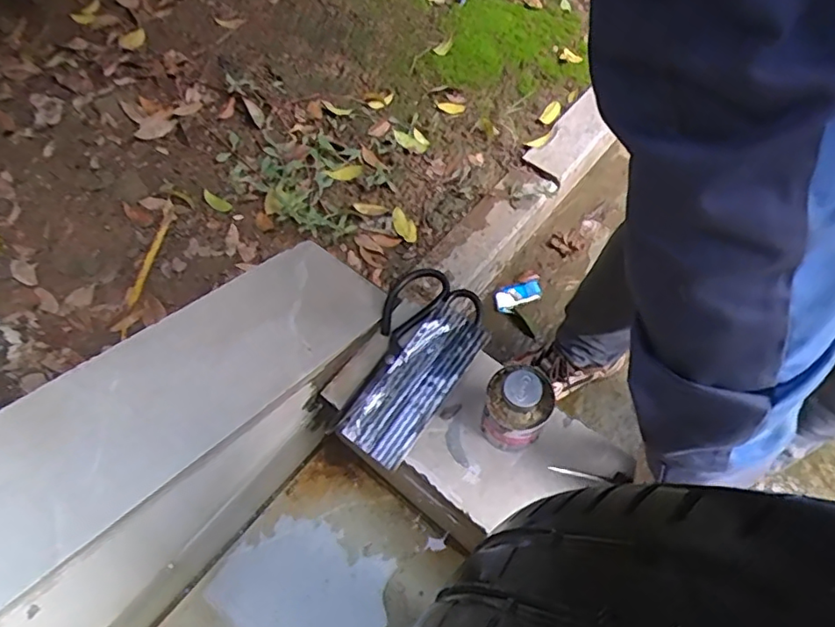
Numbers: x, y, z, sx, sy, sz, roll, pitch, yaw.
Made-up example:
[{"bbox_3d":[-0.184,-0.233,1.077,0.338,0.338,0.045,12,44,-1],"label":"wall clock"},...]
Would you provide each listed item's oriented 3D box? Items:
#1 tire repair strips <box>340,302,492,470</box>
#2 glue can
[{"bbox_3d":[0.000,0.076,0.647,0.069,0.007,0.184,39,76,-1],"label":"tire repair strips"},{"bbox_3d":[0.094,0.095,0.575,0.062,0.112,0.051,20,61,11],"label":"glue can"}]

